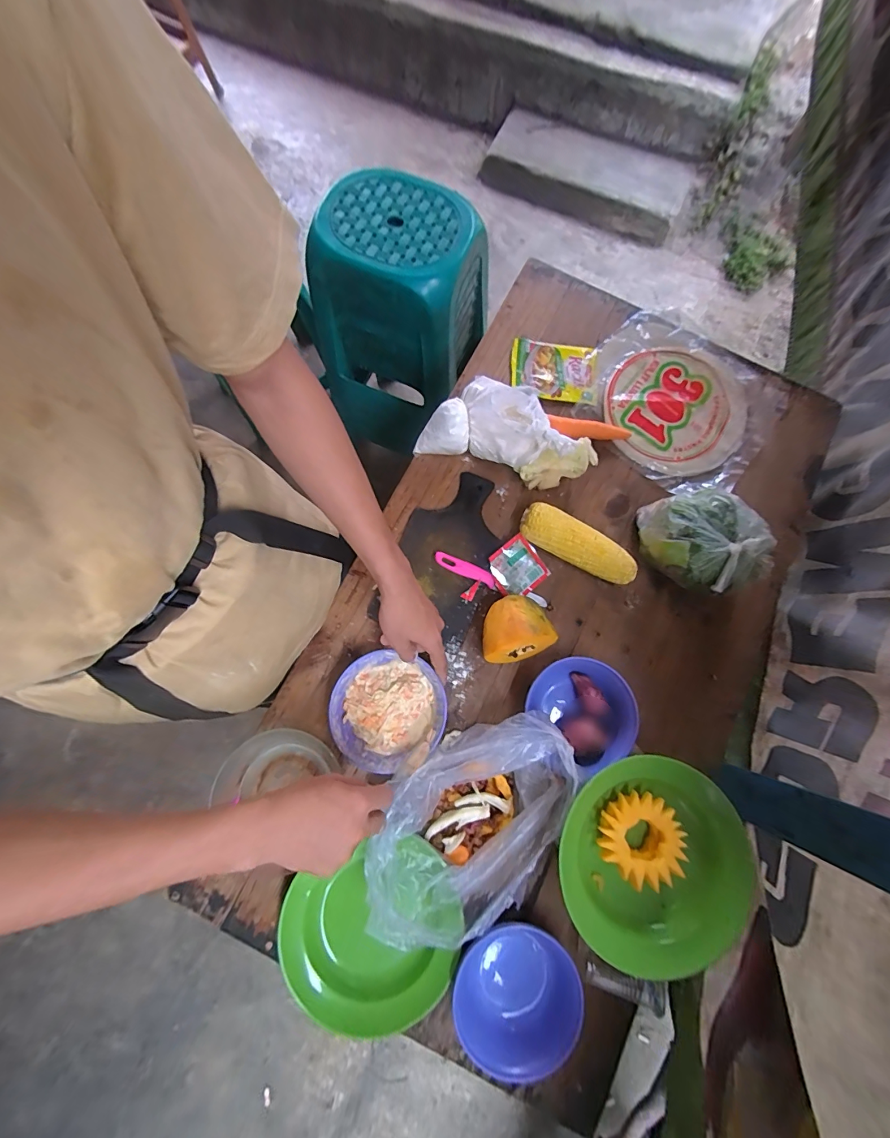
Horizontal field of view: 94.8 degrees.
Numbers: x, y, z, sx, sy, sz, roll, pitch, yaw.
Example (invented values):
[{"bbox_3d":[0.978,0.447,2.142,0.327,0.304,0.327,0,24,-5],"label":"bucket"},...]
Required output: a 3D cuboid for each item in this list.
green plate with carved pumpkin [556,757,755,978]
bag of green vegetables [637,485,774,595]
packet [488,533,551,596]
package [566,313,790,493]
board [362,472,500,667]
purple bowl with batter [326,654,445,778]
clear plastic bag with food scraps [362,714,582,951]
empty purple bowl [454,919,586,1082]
[{"bbox_3d":[0.232,0.324,0.458,0.213,0.044,0.205,0,76,-1],"label":"green plate with carved pumpkin"},{"bbox_3d":[0.351,-0.036,0.565,0.120,0.087,0.165,-39,79,-9],"label":"bag of green vegetables"},{"bbox_3d":[0.105,-0.001,0.593,0.078,0.005,0.075,-39,99,-15],"label":"packet"},{"bbox_3d":[0.381,-0.277,0.672,0.298,0.030,0.270,41,79,9],"label":"package"},{"bbox_3d":[0.003,-0.022,0.597,0.139,0.015,0.252,23,77,5],"label":"board"},{"bbox_3d":[-0.074,0.189,0.542,0.144,0.041,0.141,14,76,3],"label":"purple bowl with batter"},{"bbox_3d":[0.030,0.303,0.502,0.170,0.094,0.280,40,79,9],"label":"clear plastic bag with food scraps"},{"bbox_3d":[0.088,0.512,0.493,0.147,0.062,0.144,0,76,-1],"label":"empty purple bowl"}]

